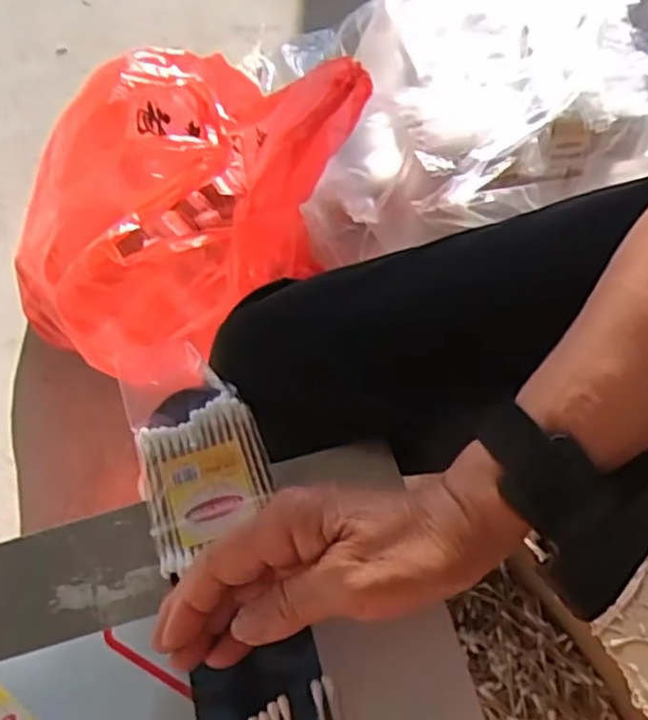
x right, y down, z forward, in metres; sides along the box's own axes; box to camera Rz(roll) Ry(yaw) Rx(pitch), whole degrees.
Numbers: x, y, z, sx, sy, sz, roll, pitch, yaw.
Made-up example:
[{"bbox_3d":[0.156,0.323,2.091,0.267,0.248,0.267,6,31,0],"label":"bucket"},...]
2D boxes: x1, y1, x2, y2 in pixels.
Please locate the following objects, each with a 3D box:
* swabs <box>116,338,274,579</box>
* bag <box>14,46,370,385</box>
[{"bbox_3d":[-0.067,0.041,0.356,0.061,0.016,0.113,-16,65,-5],"label":"swabs"},{"bbox_3d":[-0.183,-0.178,0.767,0.345,0.288,0.352,39,72,18],"label":"bag"}]

